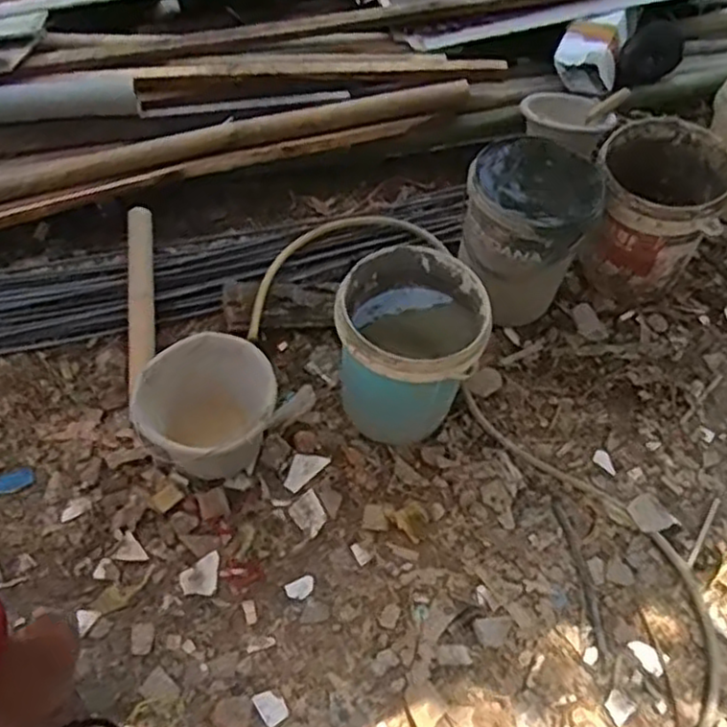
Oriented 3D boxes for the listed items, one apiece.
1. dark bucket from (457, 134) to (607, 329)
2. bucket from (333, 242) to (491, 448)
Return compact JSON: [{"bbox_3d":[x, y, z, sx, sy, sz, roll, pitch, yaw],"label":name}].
[{"bbox_3d":[0.382,-0.298,1.743,0.286,0.354,0.333,14,56,9],"label":"dark bucket"},{"bbox_3d":[0.096,-0.016,1.604,0.291,0.355,0.318,0,55,0],"label":"bucket"}]

